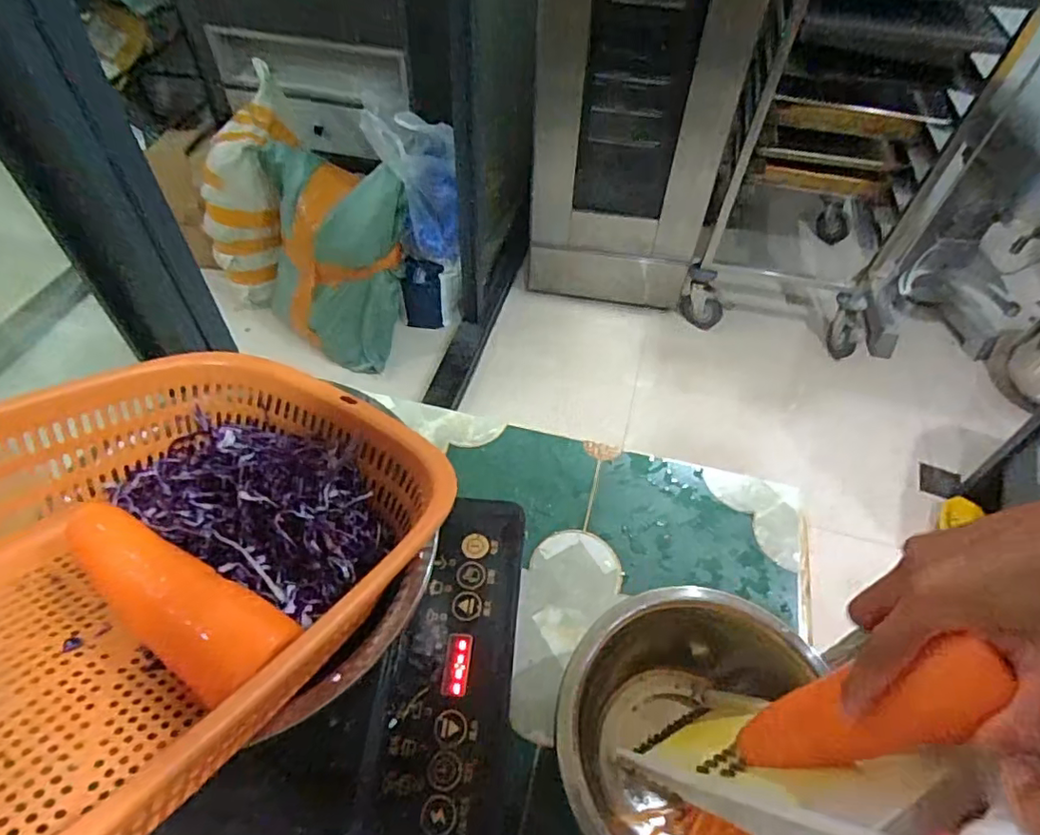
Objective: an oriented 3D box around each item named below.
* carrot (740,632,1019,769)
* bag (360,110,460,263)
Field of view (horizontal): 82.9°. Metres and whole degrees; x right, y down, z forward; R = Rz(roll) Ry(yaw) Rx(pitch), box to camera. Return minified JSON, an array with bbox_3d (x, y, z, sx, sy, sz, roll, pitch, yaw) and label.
[{"bbox_3d":[0.174,0.156,0.309,0.031,0.163,0.038,12,50,-16],"label":"carrot"},{"bbox_3d":[-0.271,-0.587,1.544,0.215,0.367,0.115,-3,52,-6],"label":"bag"}]

